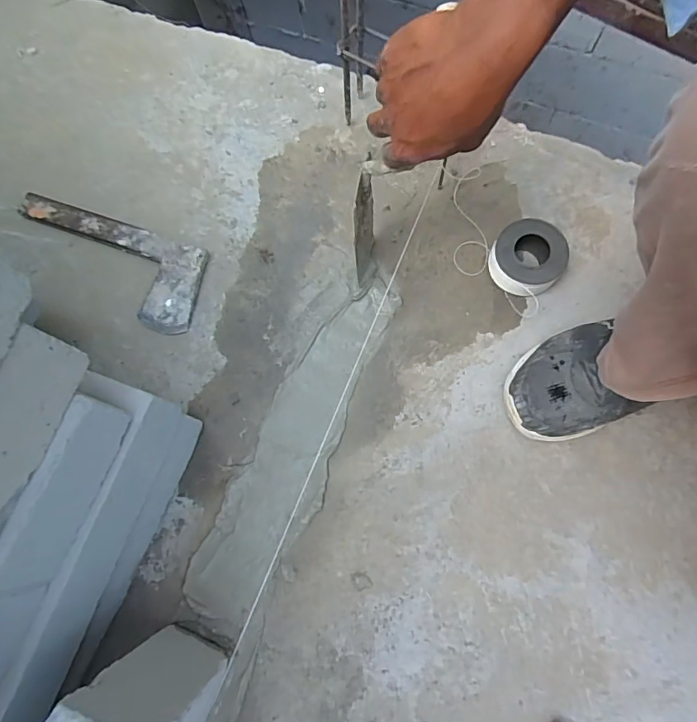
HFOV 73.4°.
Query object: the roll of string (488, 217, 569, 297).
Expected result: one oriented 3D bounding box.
[{"bbox_3d":[0.217,-0.125,0.567,0.082,0.044,0.084,0,74,1],"label":"roll of string"}]

